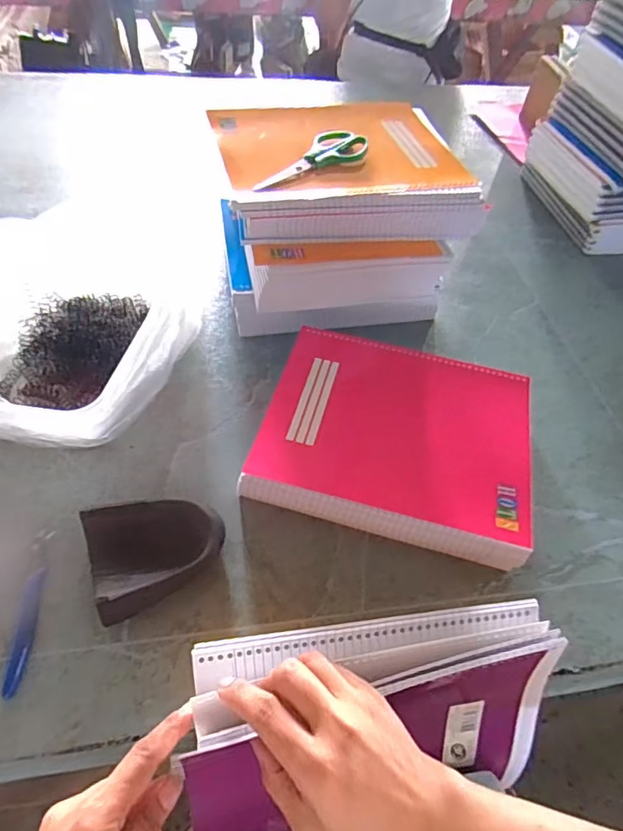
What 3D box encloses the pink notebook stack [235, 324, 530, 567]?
[{"bbox_3d":[0.082,0.022,0.489,0.242,0.046,0.201,13,49,6],"label":"pink notebook stack"}]

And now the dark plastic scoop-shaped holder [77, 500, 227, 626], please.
[{"bbox_3d":[-0.124,0.107,0.411,0.099,0.031,0.085,-18,53,-20],"label":"dark plastic scoop-shaped holder"}]

